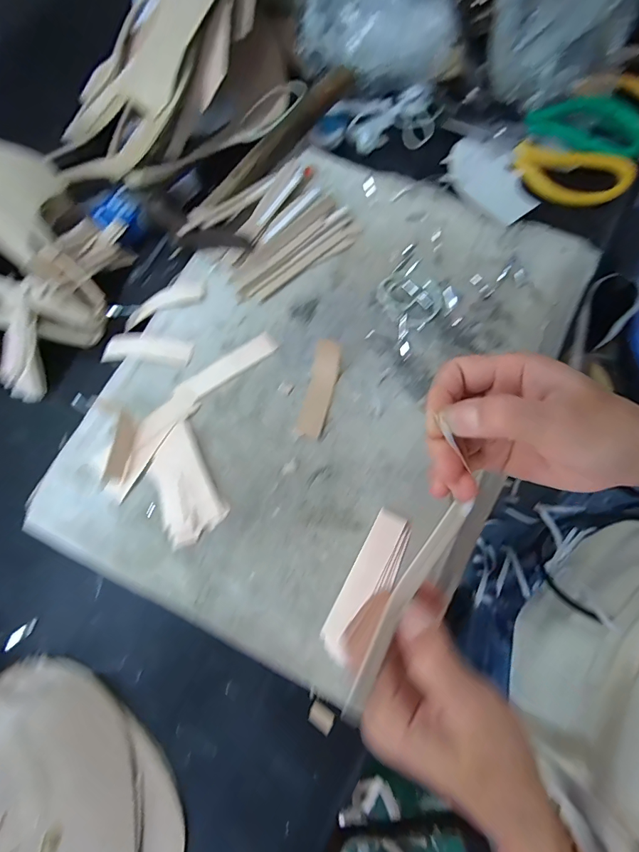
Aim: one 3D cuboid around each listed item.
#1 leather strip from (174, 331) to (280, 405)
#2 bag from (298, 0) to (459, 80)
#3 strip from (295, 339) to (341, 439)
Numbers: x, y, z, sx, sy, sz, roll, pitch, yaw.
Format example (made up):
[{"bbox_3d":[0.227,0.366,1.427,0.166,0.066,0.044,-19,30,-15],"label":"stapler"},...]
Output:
[{"bbox_3d":[-0.075,-0.047,0.326,0.089,0.005,0.020,-33,75,-5],"label":"leather strip"},{"bbox_3d":[0.048,-0.393,0.359,0.171,0.124,0.100,23,77,10],"label":"bag"},{"bbox_3d":[0.001,-0.030,0.315,0.021,0.004,0.078,13,76,7],"label":"strip"}]

